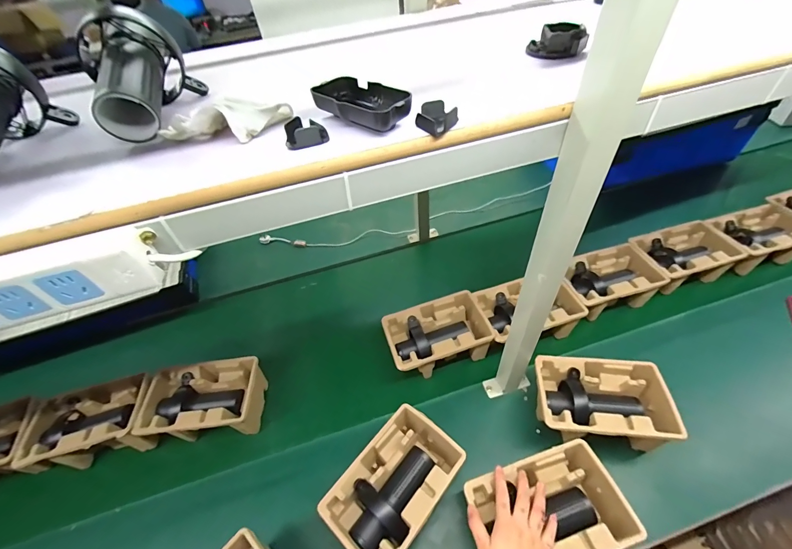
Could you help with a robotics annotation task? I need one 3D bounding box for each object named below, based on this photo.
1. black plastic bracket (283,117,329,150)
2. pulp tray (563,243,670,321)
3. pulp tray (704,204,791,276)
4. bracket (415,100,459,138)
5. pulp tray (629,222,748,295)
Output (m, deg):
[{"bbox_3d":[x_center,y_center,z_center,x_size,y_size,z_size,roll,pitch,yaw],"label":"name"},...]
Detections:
[{"bbox_3d":[-0.087,-0.133,0.320,0.035,0.017,0.030,20,54,22],"label":"black plastic bracket"},{"bbox_3d":[0.526,0.029,0.871,0.233,0.110,0.152,-19,49,-10],"label":"pulp tray"},{"bbox_3d":[0.968,-0.088,0.931,0.223,0.122,0.151,-13,48,-4],"label":"pulp tray"},{"bbox_3d":[0.039,-0.149,0.321,0.031,0.016,0.035,-31,52,-20],"label":"bracket"},{"bbox_3d":[0.747,-0.033,0.908,0.228,0.124,0.158,-19,49,-10],"label":"pulp tray"}]

